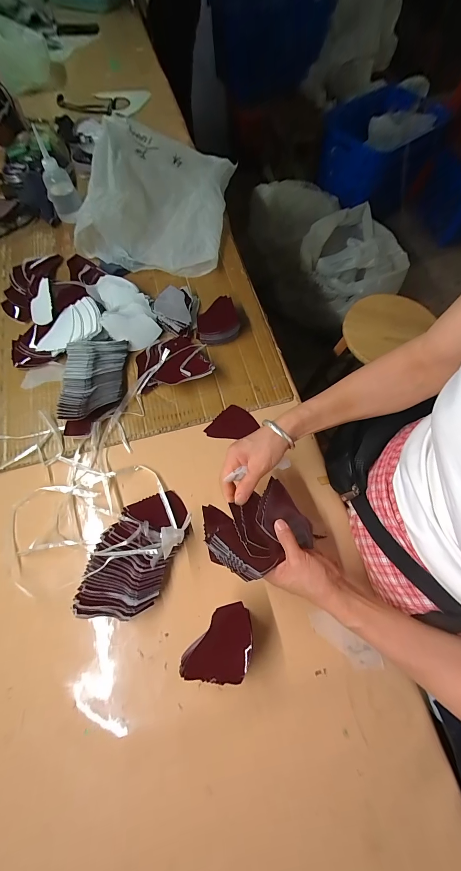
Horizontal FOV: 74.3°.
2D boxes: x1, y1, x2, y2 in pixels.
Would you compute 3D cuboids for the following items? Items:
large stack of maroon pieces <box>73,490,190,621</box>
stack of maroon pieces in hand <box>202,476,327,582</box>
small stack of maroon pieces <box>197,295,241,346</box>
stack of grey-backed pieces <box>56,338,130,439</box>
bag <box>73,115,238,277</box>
[{"bbox_3d":[-0.139,0.170,0.445,0.107,0.052,0.193,22,68,8],"label":"large stack of maroon pieces"},{"bbox_3d":[0.033,0.127,0.408,0.136,0.038,0.101,-23,69,-10],"label":"stack of maroon pieces in hand"},{"bbox_3d":[-0.028,-0.231,0.617,0.087,0.035,0.089,-12,68,-6],"label":"small stack of maroon pieces"},{"bbox_3d":[-0.244,-0.096,0.550,0.091,0.061,0.191,-2,67,-2],"label":"stack of grey-backed pieces"},{"bbox_3d":[-0.172,-0.593,0.735,0.317,0.099,0.455,2,67,0],"label":"bag"}]

